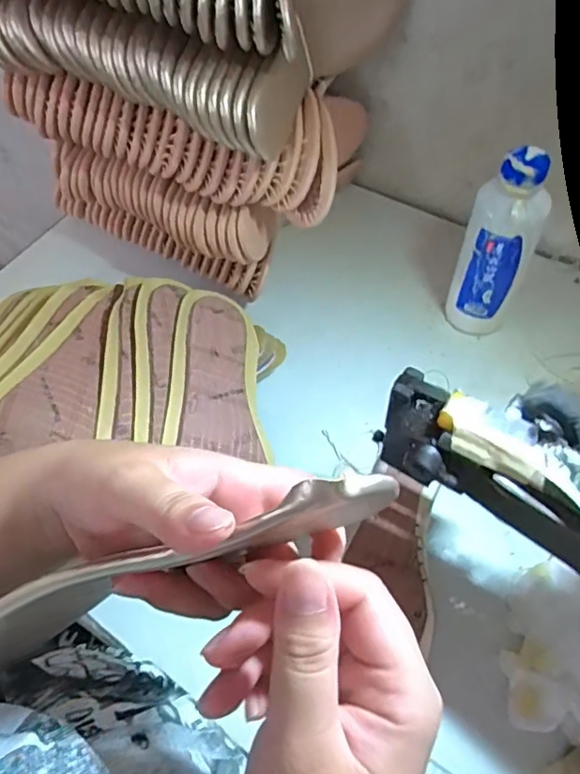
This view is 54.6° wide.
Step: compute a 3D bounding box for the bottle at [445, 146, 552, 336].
[{"bbox_3d":[0.172,-0.115,0.469,0.056,0.168,0.050,20,61,14],"label":"bottle"}]

